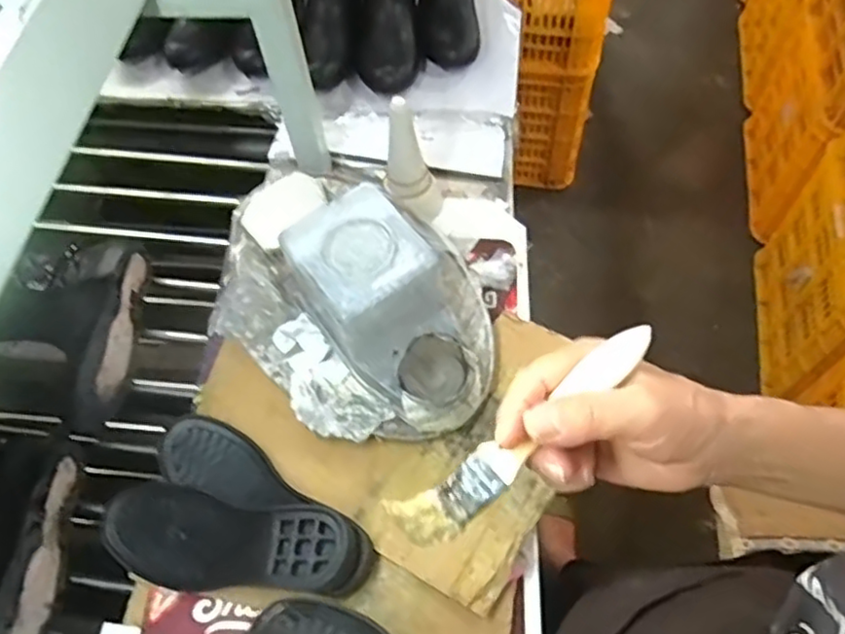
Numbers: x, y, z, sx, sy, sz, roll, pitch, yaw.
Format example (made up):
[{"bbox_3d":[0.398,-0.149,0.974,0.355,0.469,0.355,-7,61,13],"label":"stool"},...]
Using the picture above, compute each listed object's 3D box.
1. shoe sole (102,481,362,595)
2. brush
[{"bbox_3d":[-0.161,0.185,0.545,0.230,0.038,0.081,-1,59,20],"label":"shoe sole"},{"bbox_3d":[0.050,0.052,0.315,0.148,0.008,0.028,-41,66,-8],"label":"brush"}]

